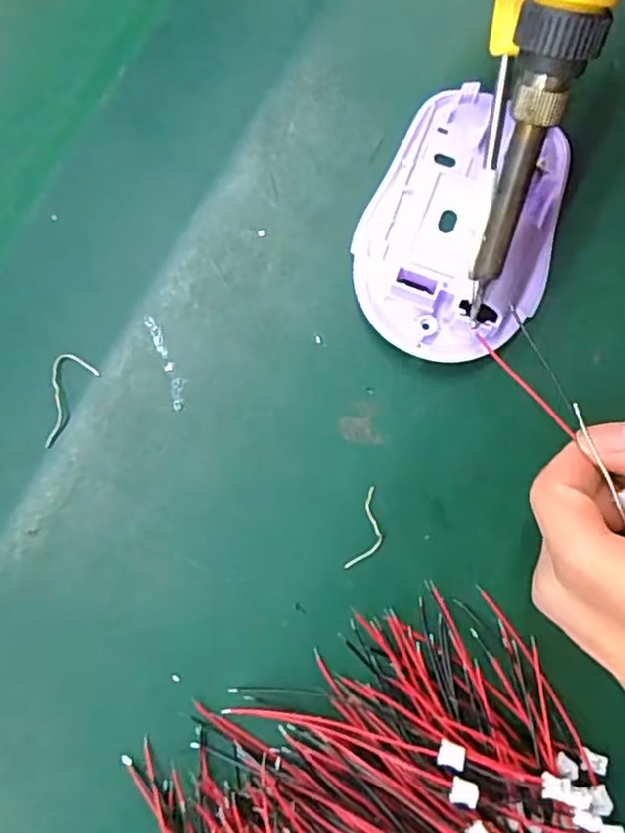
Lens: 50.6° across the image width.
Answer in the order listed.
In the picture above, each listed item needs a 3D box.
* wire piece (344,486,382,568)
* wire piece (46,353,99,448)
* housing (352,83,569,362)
[{"bbox_3d":[0.018,0.036,0.207,0.008,0.004,0.026,19,80,3],"label":"wire piece"},{"bbox_3d":[-0.081,-0.006,0.210,0.014,0.004,0.029,29,81,5],"label":"wire piece"},{"bbox_3d":[0.051,-0.063,0.223,0.062,0.009,0.092,24,80,4],"label":"housing"}]

